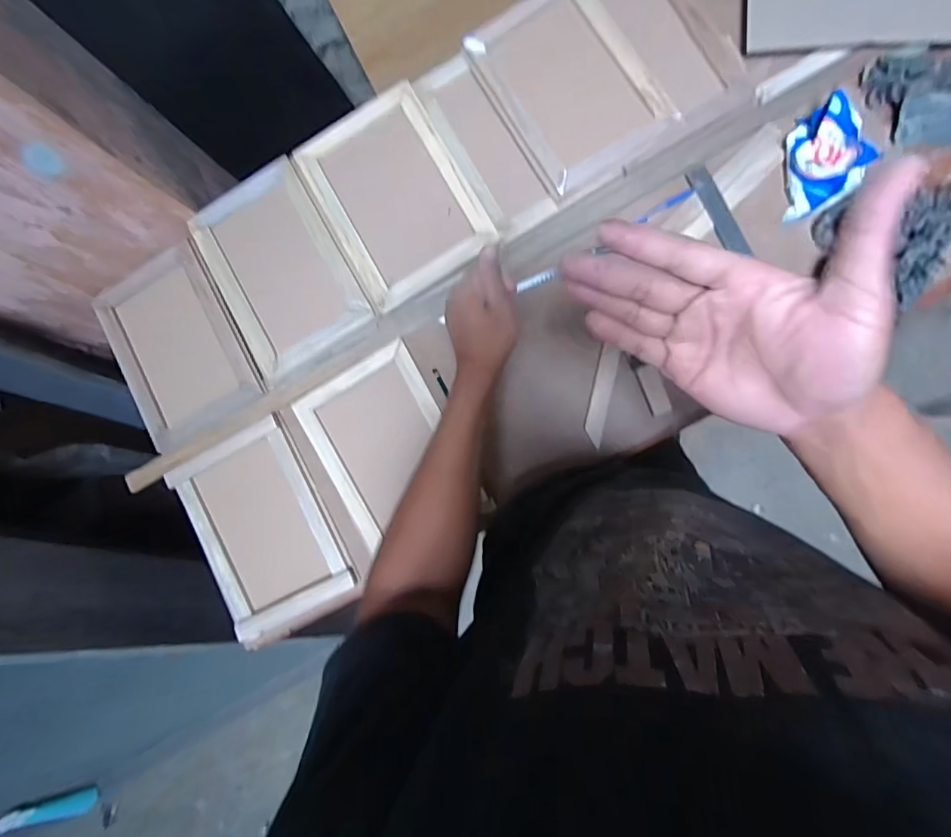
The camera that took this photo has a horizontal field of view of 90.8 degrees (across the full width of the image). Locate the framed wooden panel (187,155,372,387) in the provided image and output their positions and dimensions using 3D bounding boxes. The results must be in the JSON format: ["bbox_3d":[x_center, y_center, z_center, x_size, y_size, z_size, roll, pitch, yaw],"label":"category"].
[{"bbox_3d":[-0.309,-0.230,0.732,0.202,0.032,0.300,-31,81,5],"label":"framed wooden panel"}]

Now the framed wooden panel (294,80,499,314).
[{"bbox_3d":[-0.124,-0.337,0.710,0.209,0.014,0.303,-30,81,5],"label":"framed wooden panel"}]

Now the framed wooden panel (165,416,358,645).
[{"bbox_3d":[-0.335,0.171,0.730,0.201,0.023,0.284,-31,81,5],"label":"framed wooden panel"}]

